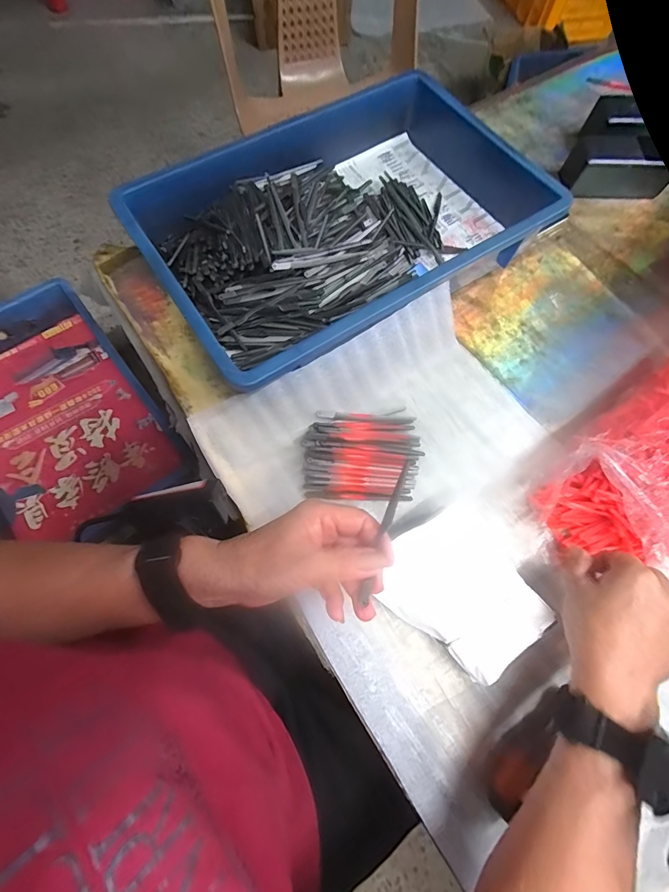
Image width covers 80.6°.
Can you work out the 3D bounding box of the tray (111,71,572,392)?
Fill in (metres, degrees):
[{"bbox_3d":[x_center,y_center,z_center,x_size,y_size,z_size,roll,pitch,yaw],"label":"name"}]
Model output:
[{"bbox_3d":[0.013,-0.263,0.460,0.435,0.073,0.286,-32,74,-13],"label":"tray"}]

